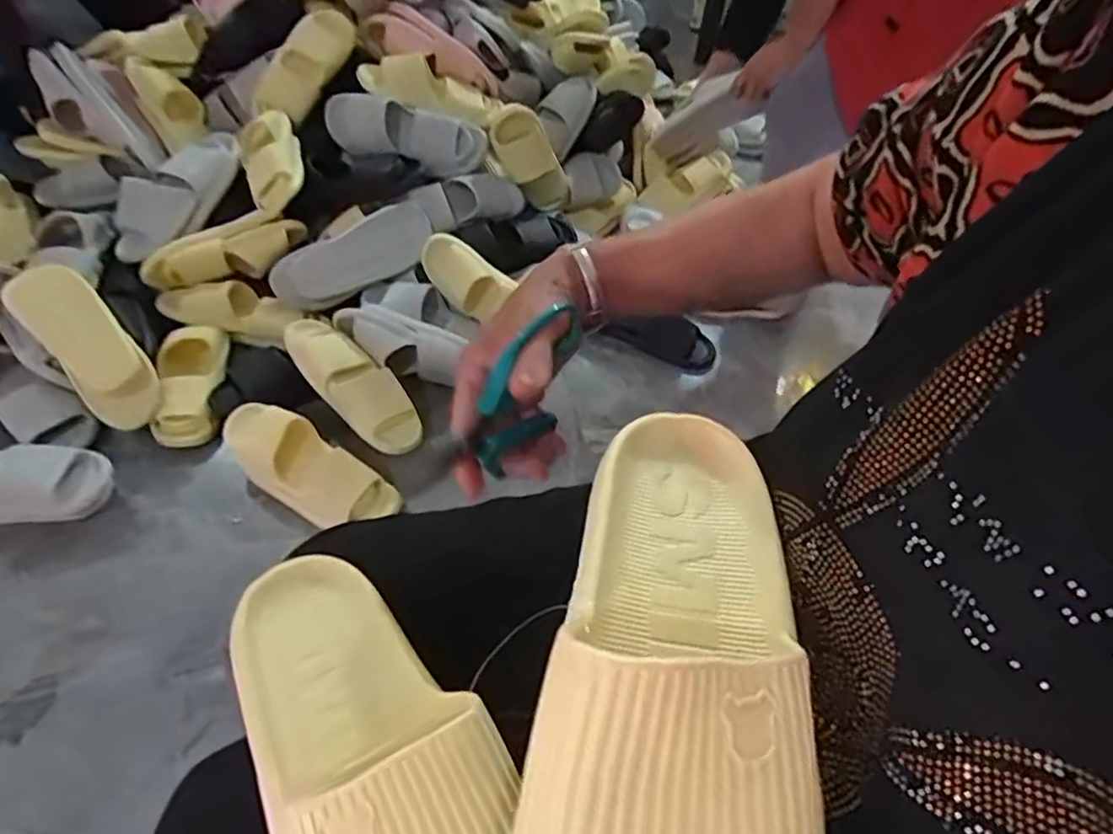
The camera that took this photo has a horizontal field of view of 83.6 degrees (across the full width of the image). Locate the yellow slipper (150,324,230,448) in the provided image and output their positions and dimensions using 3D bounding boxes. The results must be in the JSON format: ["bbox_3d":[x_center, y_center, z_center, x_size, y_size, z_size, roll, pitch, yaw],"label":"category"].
[{"bbox_3d":[-0.611,-0.063,1.038,0.087,0.063,0.236,-2,62,-8],"label":"yellow slipper"}]

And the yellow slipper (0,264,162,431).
[{"bbox_3d":[-0.729,-0.105,0.982,0.112,0.102,0.263,-36,93,-32],"label":"yellow slipper"}]

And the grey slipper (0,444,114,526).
[{"bbox_3d":[-0.787,0.096,0.889,0.281,0.074,0.106,-1,47,-7],"label":"grey slipper"}]

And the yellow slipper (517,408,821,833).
[{"bbox_3d":[0.050,0.086,0.234,0.093,0.072,0.246,12,44,6],"label":"yellow slipper"}]

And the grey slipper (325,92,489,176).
[{"bbox_3d":[-0.297,-0.552,1.250,0.324,0.083,0.141,11,75,-28],"label":"grey slipper"}]

